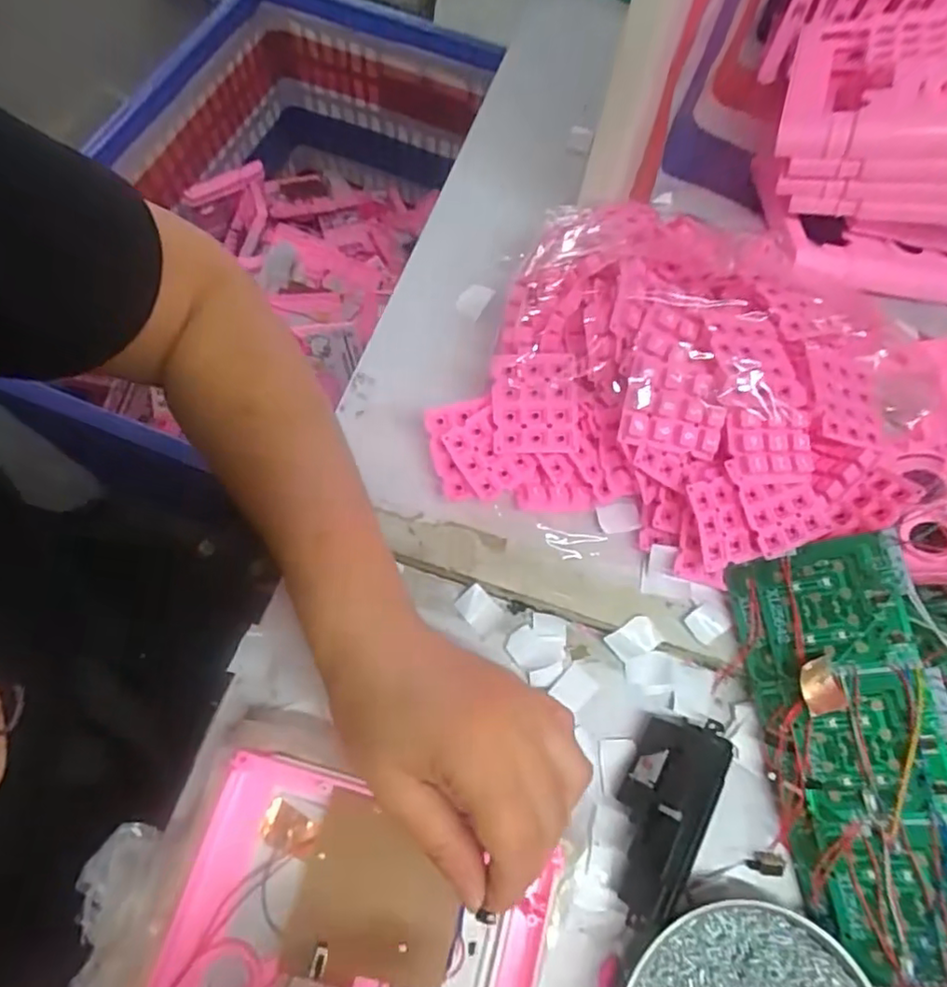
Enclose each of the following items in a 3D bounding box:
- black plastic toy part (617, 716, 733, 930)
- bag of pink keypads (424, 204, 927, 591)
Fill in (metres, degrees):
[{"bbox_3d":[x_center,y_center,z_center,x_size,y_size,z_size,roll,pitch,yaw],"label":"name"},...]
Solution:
[{"bbox_3d":[0.100,0.169,0.327,0.043,0.026,0.102,27,68,7],"label":"black plastic toy part"},{"bbox_3d":[0.136,-0.067,0.377,0.258,0.086,0.225,21,68,7],"label":"bag of pink keypads"}]

